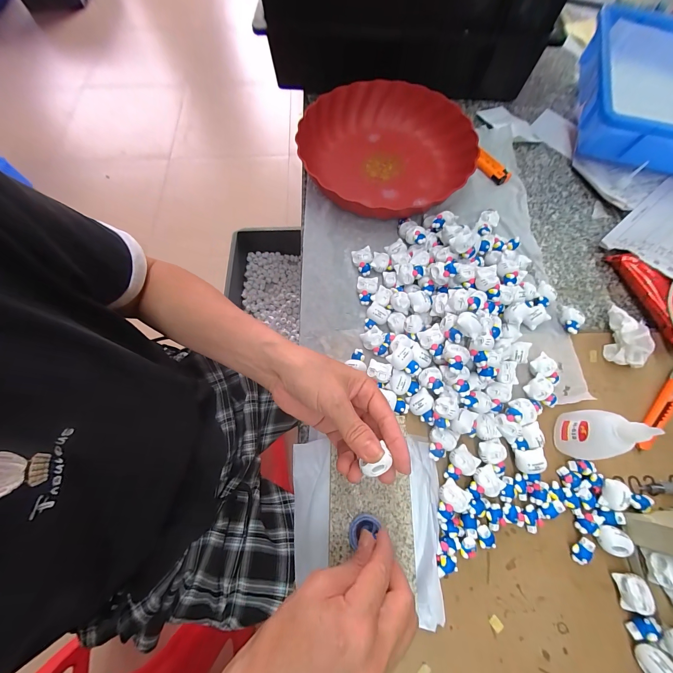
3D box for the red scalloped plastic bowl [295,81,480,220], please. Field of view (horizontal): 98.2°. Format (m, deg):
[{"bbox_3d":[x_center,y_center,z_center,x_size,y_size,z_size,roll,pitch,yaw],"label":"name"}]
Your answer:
[{"bbox_3d":[0.072,-0.269,0.424,0.233,0.050,0.241,-1,68,1],"label":"red scalloped plastic bowl"}]

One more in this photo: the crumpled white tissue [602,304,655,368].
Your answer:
[{"bbox_3d":[0.324,-0.004,0.322,0.025,0.039,0.072,18,70,8],"label":"crumpled white tissue"}]

